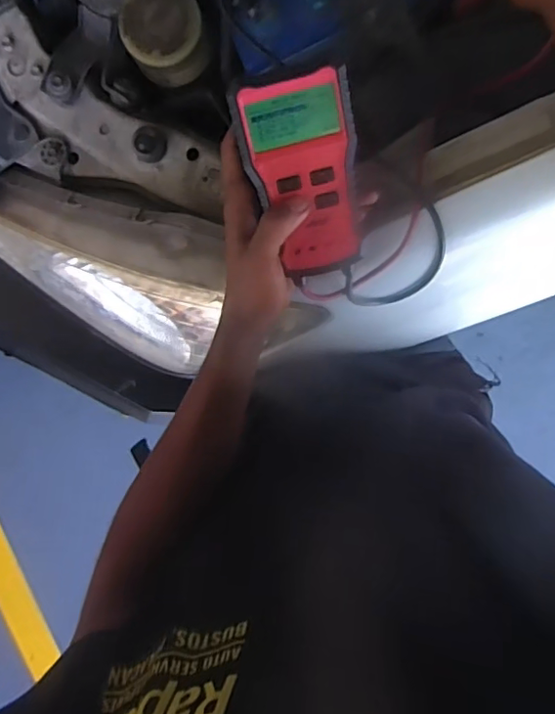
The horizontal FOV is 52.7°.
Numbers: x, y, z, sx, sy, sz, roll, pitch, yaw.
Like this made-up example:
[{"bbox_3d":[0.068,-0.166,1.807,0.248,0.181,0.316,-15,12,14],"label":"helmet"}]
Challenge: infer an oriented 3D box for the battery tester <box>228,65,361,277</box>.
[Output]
[{"bbox_3d":[0.020,-0.130,0.413,0.073,0.028,0.138,-10,115,3],"label":"battery tester"}]

